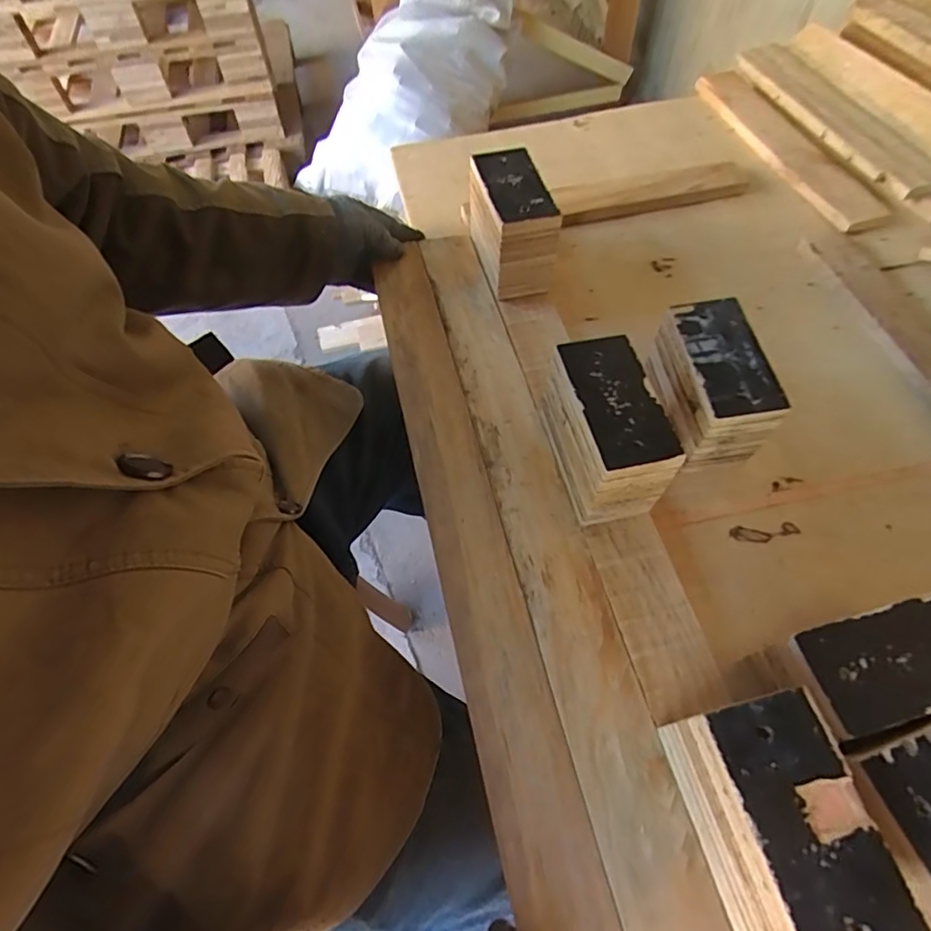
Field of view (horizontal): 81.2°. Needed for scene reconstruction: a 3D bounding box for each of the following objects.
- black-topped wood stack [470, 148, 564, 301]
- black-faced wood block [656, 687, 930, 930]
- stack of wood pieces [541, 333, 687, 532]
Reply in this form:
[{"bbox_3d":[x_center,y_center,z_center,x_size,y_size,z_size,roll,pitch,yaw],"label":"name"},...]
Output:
[{"bbox_3d":[0.047,-0.249,0.562,0.060,0.099,0.119,-13,62,-5],"label":"black-topped wood stack"},{"bbox_3d":[0.166,0.197,0.303,0.065,0.093,0.119,-13,62,-5],"label":"black-faced wood block"},{"bbox_3d":[0.108,-0.025,0.430,0.060,0.094,0.116,-12,62,-5],"label":"stack of wood pieces"}]

